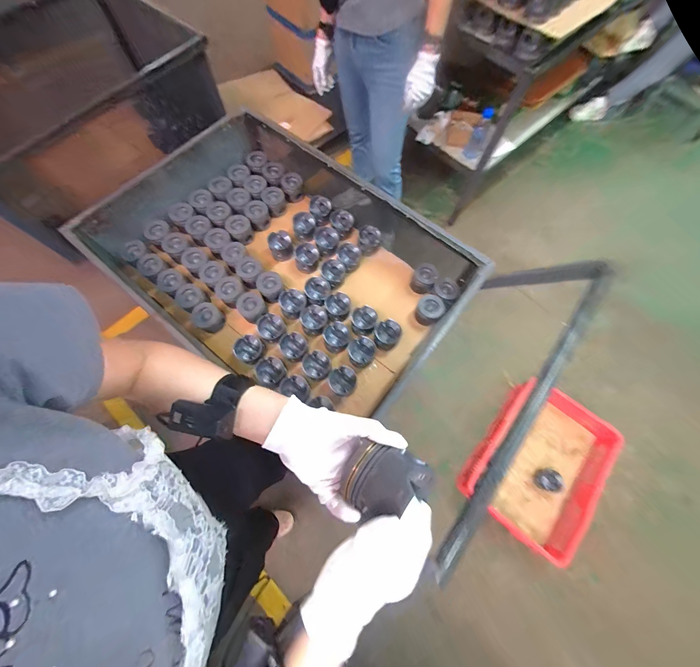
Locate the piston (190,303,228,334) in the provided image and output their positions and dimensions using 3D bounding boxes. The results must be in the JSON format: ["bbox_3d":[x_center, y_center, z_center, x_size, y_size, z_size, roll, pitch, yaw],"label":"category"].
[{"bbox_3d":[-0.490,-0.051,1.036,0.092,0.076,0.087,1,69,-2],"label":"piston"}]

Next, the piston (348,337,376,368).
[{"bbox_3d":[0.041,0.063,1.013,0.094,0.063,0.094,1,69,-2],"label":"piston"}]

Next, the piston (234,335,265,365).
[{"bbox_3d":[-0.334,0.055,0.994,0.091,0.067,0.084,1,69,-2],"label":"piston"}]

